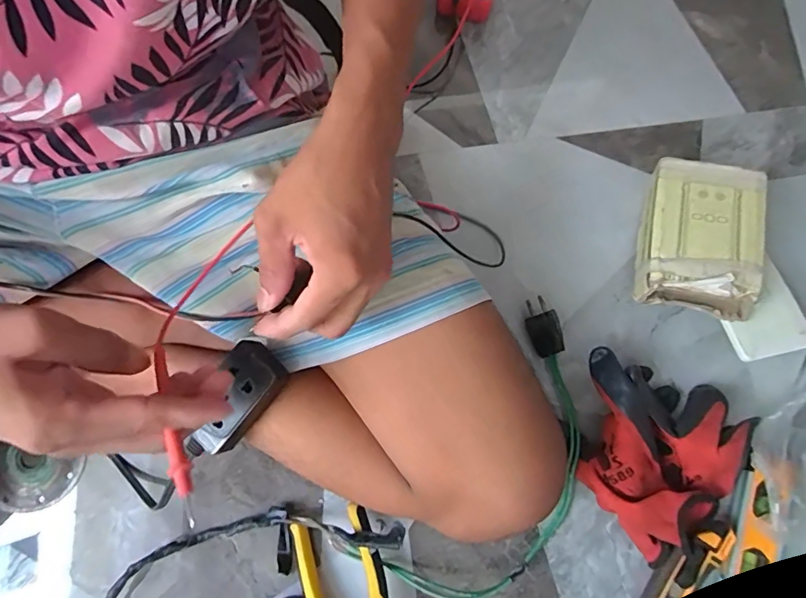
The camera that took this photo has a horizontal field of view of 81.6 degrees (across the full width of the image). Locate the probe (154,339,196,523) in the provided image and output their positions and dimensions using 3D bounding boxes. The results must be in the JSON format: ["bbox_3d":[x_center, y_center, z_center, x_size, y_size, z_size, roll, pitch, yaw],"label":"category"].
[{"bbox_3d":[-0.126,0.069,0.253,0.010,0.005,0.108,-26,58,-7],"label":"probe"}]

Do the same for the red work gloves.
[{"bbox_3d":[0.216,0.140,0.409,0.141,0.058,0.160,18,78,2],"label":"red work gloves"}]

